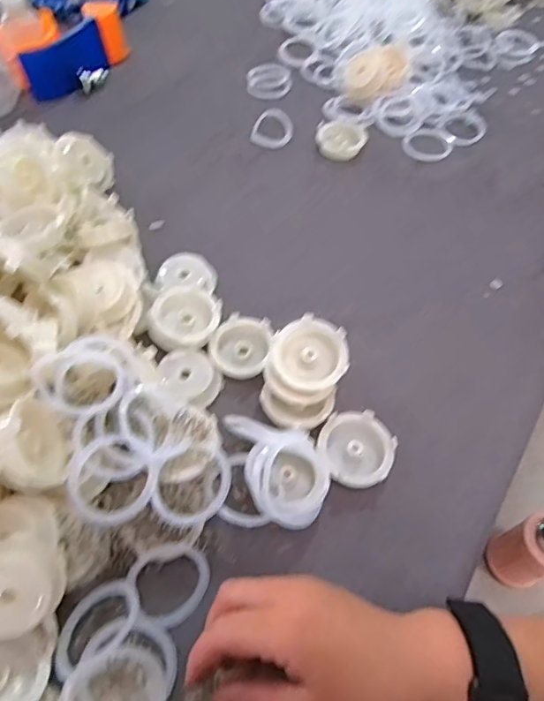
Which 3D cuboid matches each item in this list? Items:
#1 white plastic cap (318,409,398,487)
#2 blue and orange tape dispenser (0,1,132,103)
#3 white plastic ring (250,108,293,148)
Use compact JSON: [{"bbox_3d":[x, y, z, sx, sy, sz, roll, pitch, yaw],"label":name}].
[{"bbox_3d":[0.061,0.071,0.362,0.053,0.014,0.056,0,58,0],"label":"white plastic cap"},{"bbox_3d":[-0.254,-0.375,0.624,0.078,0.065,0.152,39,65,21],"label":"blue and orange tape dispenser"},{"bbox_3d":[0.003,-0.260,0.581,0.046,0.007,0.055,18,71,6],"label":"white plastic ring"}]

